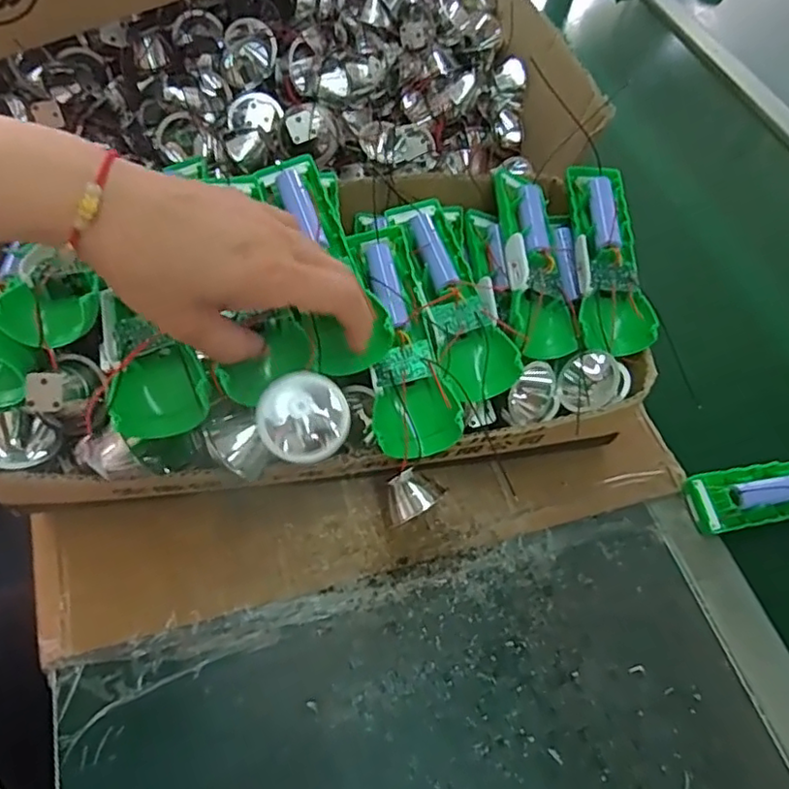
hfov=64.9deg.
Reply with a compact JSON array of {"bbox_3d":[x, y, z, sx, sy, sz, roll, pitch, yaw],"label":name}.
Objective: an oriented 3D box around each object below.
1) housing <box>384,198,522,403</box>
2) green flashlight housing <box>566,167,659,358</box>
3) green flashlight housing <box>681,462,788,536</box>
[{"bbox_3d":[0.039,-0.075,0.430,0.050,0.035,0.164,-8,60,-13],"label":"housing"},{"bbox_3d":[0.153,-0.104,0.453,0.052,0.038,0.155,5,58,-5],"label":"green flashlight housing"},{"bbox_3d":[0.284,0.068,0.446,0.140,0.026,0.045,-6,60,-12],"label":"green flashlight housing"}]

